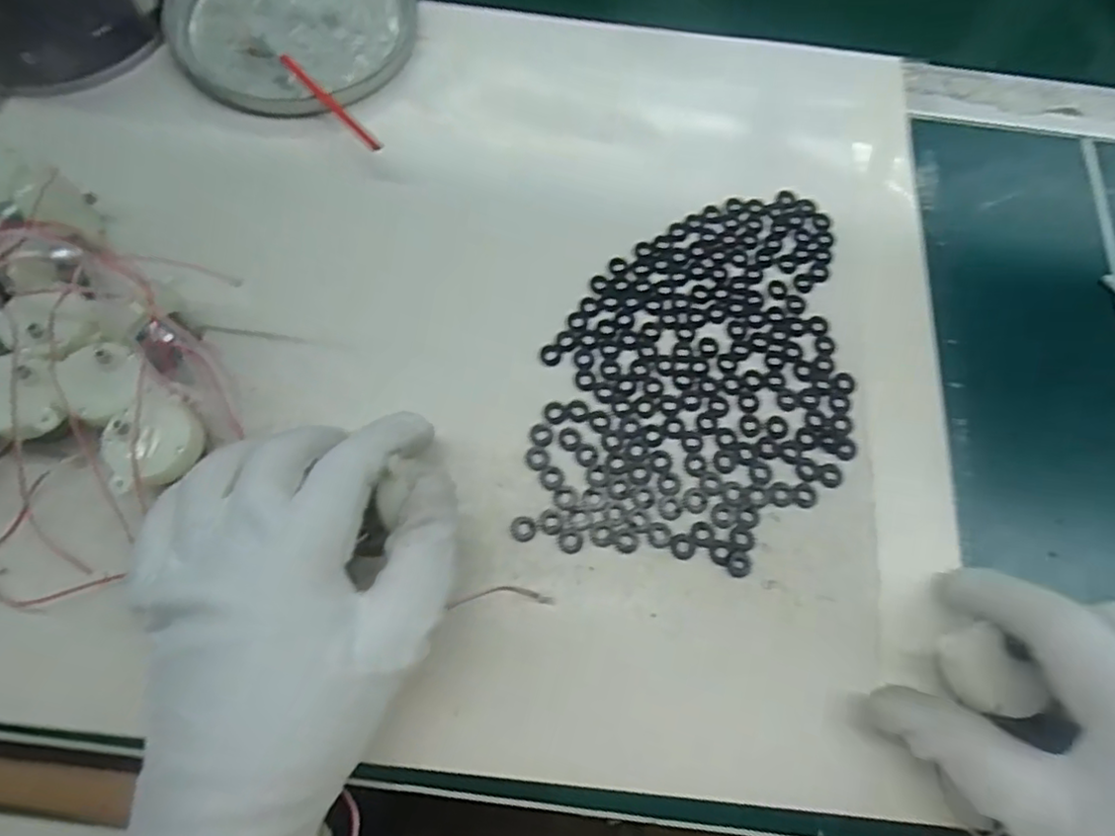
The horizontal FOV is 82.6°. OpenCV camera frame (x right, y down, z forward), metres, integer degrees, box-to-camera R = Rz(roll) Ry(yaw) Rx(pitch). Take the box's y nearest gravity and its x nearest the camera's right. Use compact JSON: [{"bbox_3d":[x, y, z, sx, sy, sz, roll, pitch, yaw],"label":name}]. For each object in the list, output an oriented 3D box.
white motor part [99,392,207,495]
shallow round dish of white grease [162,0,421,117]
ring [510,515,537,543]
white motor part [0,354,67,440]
[{"bbox_3d":[-0.154,0.010,0.240,0.029,0.013,0.038,29,71,8],"label":"white motor part"},{"bbox_3d":[-0.143,-0.227,0.348,0.127,0.012,0.138,1,70,-2],"label":"shallow round dish of white grease"},{"bbox_3d":[-0.014,0.045,0.258,0.010,0.004,0.010,1,70,-2],"label":"ring"},{"bbox_3d":[-0.206,-0.008,0.243,0.034,0.013,0.031,25,71,7],"label":"white motor part"}]

